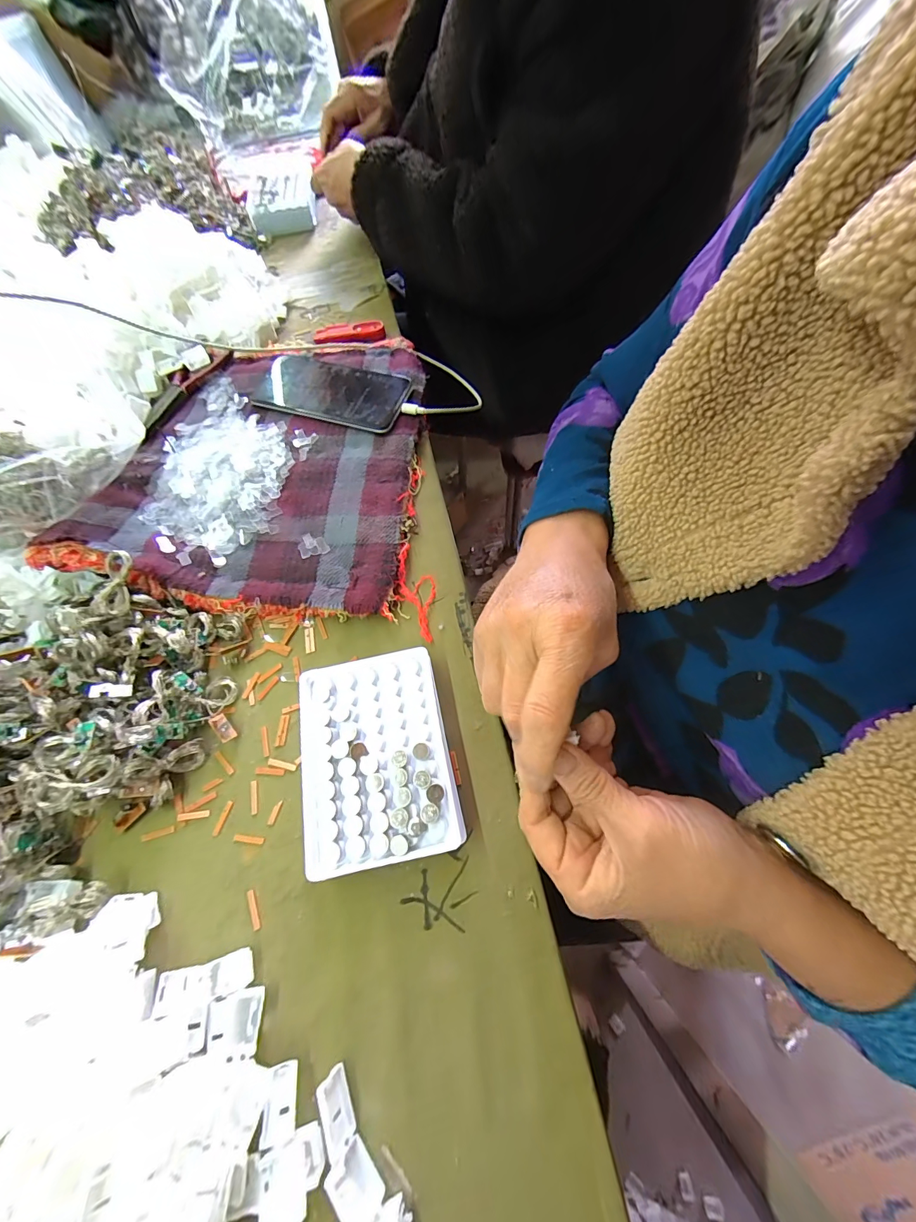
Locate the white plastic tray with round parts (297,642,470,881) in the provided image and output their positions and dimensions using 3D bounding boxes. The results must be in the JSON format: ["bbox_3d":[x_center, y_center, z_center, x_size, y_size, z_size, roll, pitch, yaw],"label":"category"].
[{"bbox_3d":[-0.055,0.096,0.277,0.095,0.030,0.130,-14,65,-1],"label":"white plastic tray with round parts"}]

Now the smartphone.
[{"bbox_3d":[-0.133,-0.232,0.424,0.165,0.009,0.081,19,69,14],"label":"smartphone"}]

